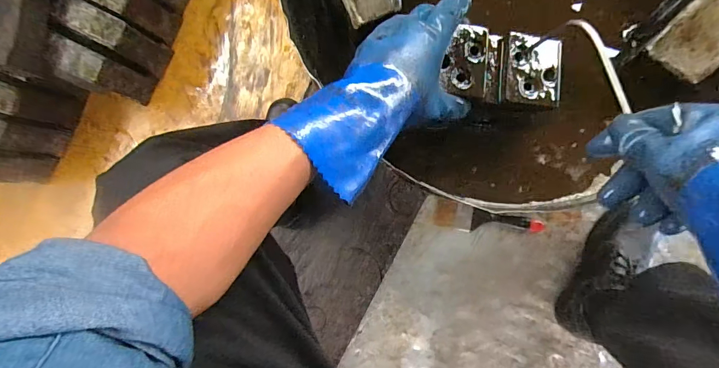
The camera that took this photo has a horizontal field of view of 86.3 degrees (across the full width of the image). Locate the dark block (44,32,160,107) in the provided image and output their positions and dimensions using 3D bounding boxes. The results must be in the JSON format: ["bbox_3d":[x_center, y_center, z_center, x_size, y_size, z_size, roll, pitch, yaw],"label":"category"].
[{"bbox_3d":[-0.562,-0.242,0.849,0.118,0.191,0.080,24,93,8],"label":"dark block"}]

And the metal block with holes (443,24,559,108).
[{"bbox_3d":[0.149,-0.122,0.402,0.127,0.019,0.073,4,89,-7],"label":"metal block with holes"}]

